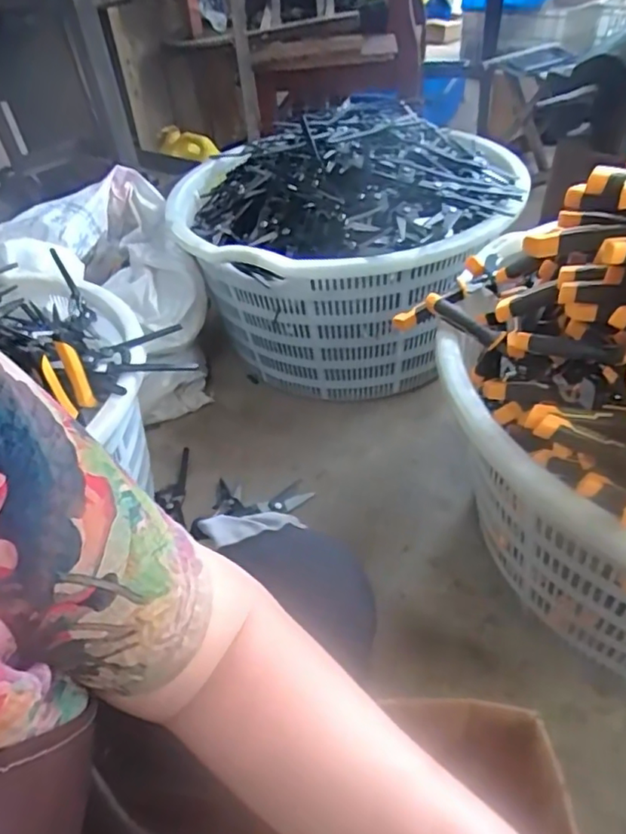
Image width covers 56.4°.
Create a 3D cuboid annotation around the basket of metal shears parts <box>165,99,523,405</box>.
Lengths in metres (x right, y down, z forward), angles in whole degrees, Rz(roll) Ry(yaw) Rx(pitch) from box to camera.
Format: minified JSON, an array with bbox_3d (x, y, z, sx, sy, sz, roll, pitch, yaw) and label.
[{"bbox_3d":[0.056,-0.317,1.122,0.586,0.404,0.583,-17,41,-14],"label":"basket of metal shears parts"}]

